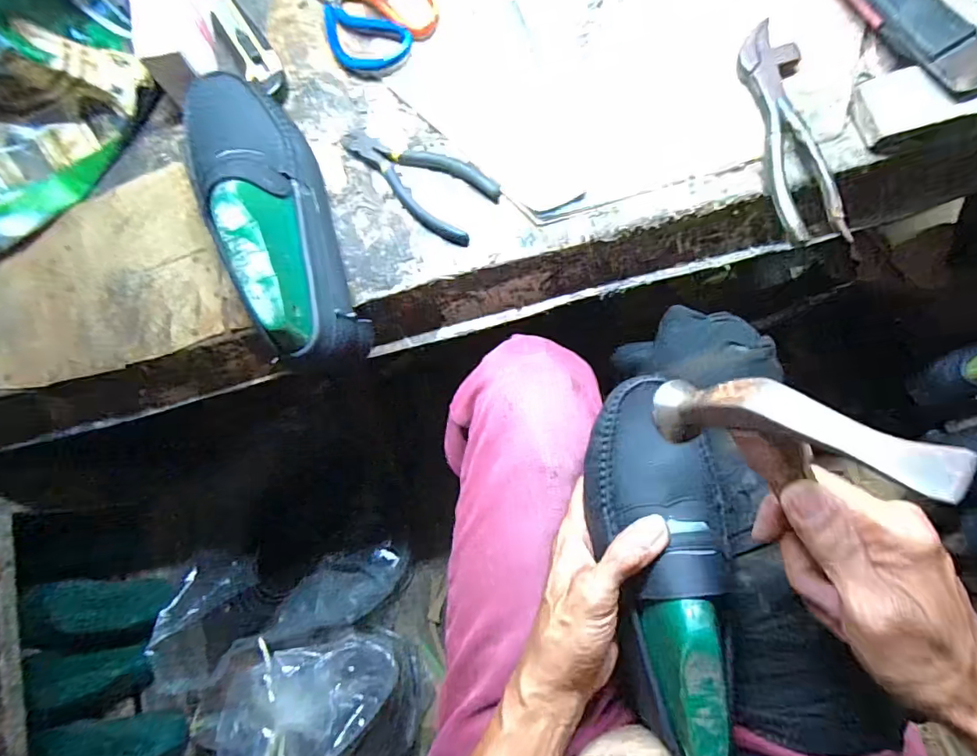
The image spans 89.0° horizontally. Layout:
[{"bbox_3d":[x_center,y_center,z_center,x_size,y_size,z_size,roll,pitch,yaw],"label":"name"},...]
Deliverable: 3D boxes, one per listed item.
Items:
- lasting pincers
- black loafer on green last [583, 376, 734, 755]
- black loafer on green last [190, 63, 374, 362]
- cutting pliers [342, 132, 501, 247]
[{"bbox_3d":[0.231,-0.190,0.383,0.046,0.027,0.182,-7,81,5],"label":"lasting pincers"},{"bbox_3d":[0.125,0.130,0.358,0.088,0.088,0.246,-7,76,6],"label":"black loafer on green last"},{"bbox_3d":[-0.171,-0.135,0.388,0.084,0.101,0.269,-30,80,1],"label":"black loafer on green last"},{"bbox_3d":[-0.065,-0.174,0.428,0.146,0.013,0.062,34,86,9],"label":"cutting pliers"}]

